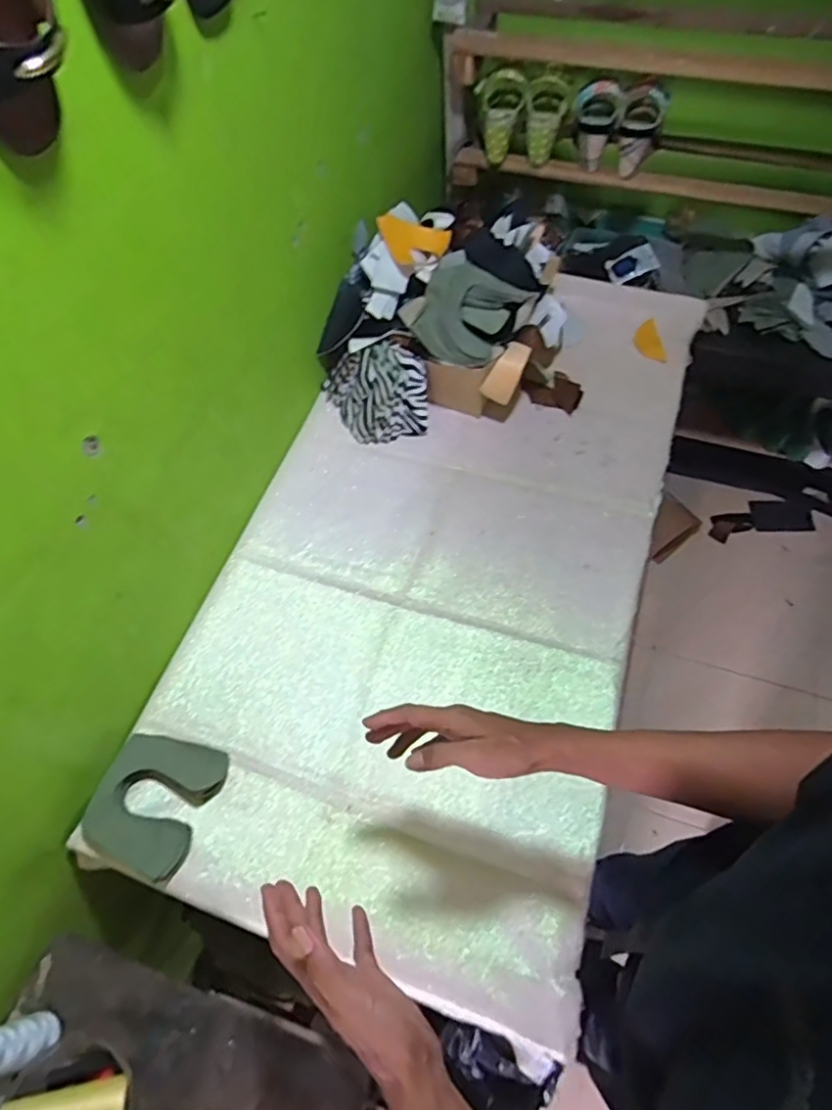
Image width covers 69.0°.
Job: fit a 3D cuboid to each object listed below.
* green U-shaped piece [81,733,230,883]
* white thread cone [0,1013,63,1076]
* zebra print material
[{"bbox_3d":[-0.321,0.299,0.742,0.132,0.021,0.151,17,52,4],"label":"green U-shaped piece"},{"bbox_3d":[-0.402,0.489,0.604,0.045,0.123,0.040,-18,61,-7],"label":"white thread cone"},{"bbox_3d":[-0.070,-0.279,1.008,0.163,0.118,0.141,-9,62,-3],"label":"zebra print material"}]

